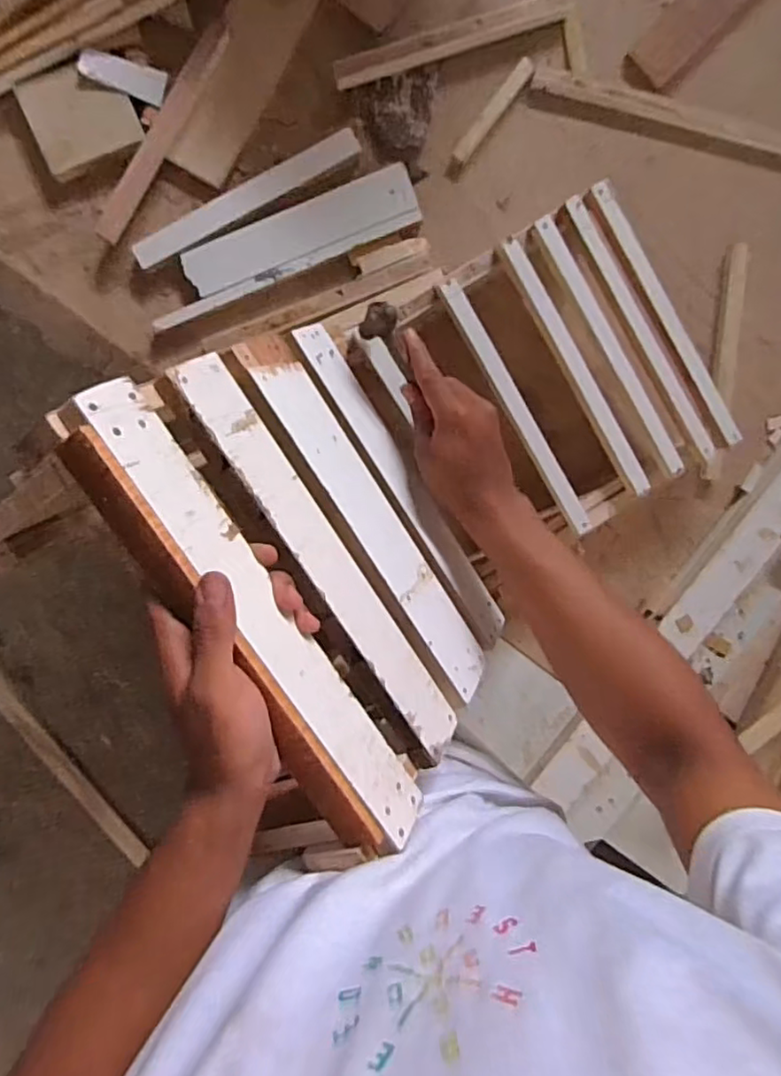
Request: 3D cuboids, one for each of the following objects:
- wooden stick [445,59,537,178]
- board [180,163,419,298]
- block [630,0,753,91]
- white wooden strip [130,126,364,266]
[{"bbox_3d":[0.101,-0.436,0.643,0.018,0.008,0.139,36,95,-4],"label":"wooden stick"},{"bbox_3d":[-0.093,-0.316,0.638,0.244,0.020,0.044,-23,96,2],"label":"board"},{"bbox_3d":[0.329,-0.556,0.644,0.063,0.023,0.190,42,91,-6],"label":"block"},{"bbox_3d":[-0.144,-0.339,0.617,0.246,0.011,0.026,-29,114,0],"label":"white wooden strip"}]

